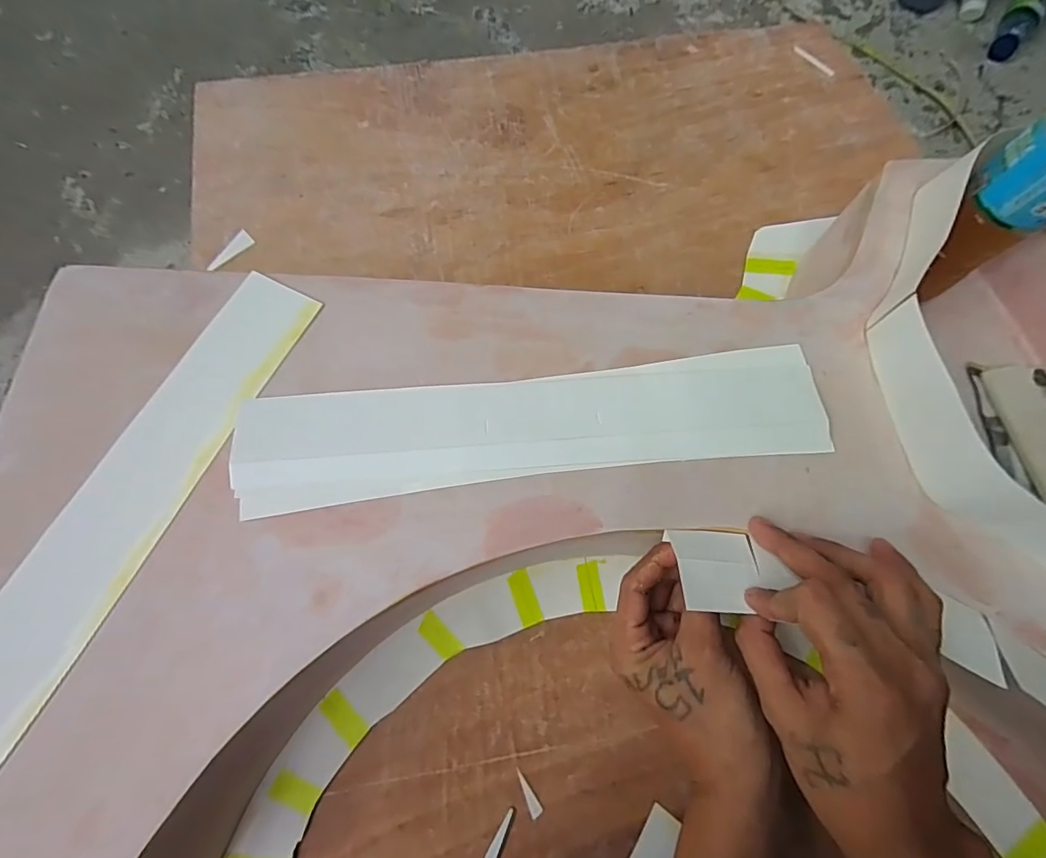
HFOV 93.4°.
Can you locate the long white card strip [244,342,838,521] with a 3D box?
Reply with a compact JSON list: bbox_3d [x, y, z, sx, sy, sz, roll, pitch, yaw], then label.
[{"bbox_3d":[0.012,-0.002,0.305,0.355,0.009,0.067,-7,78,-5],"label":"long white card strip"}]

